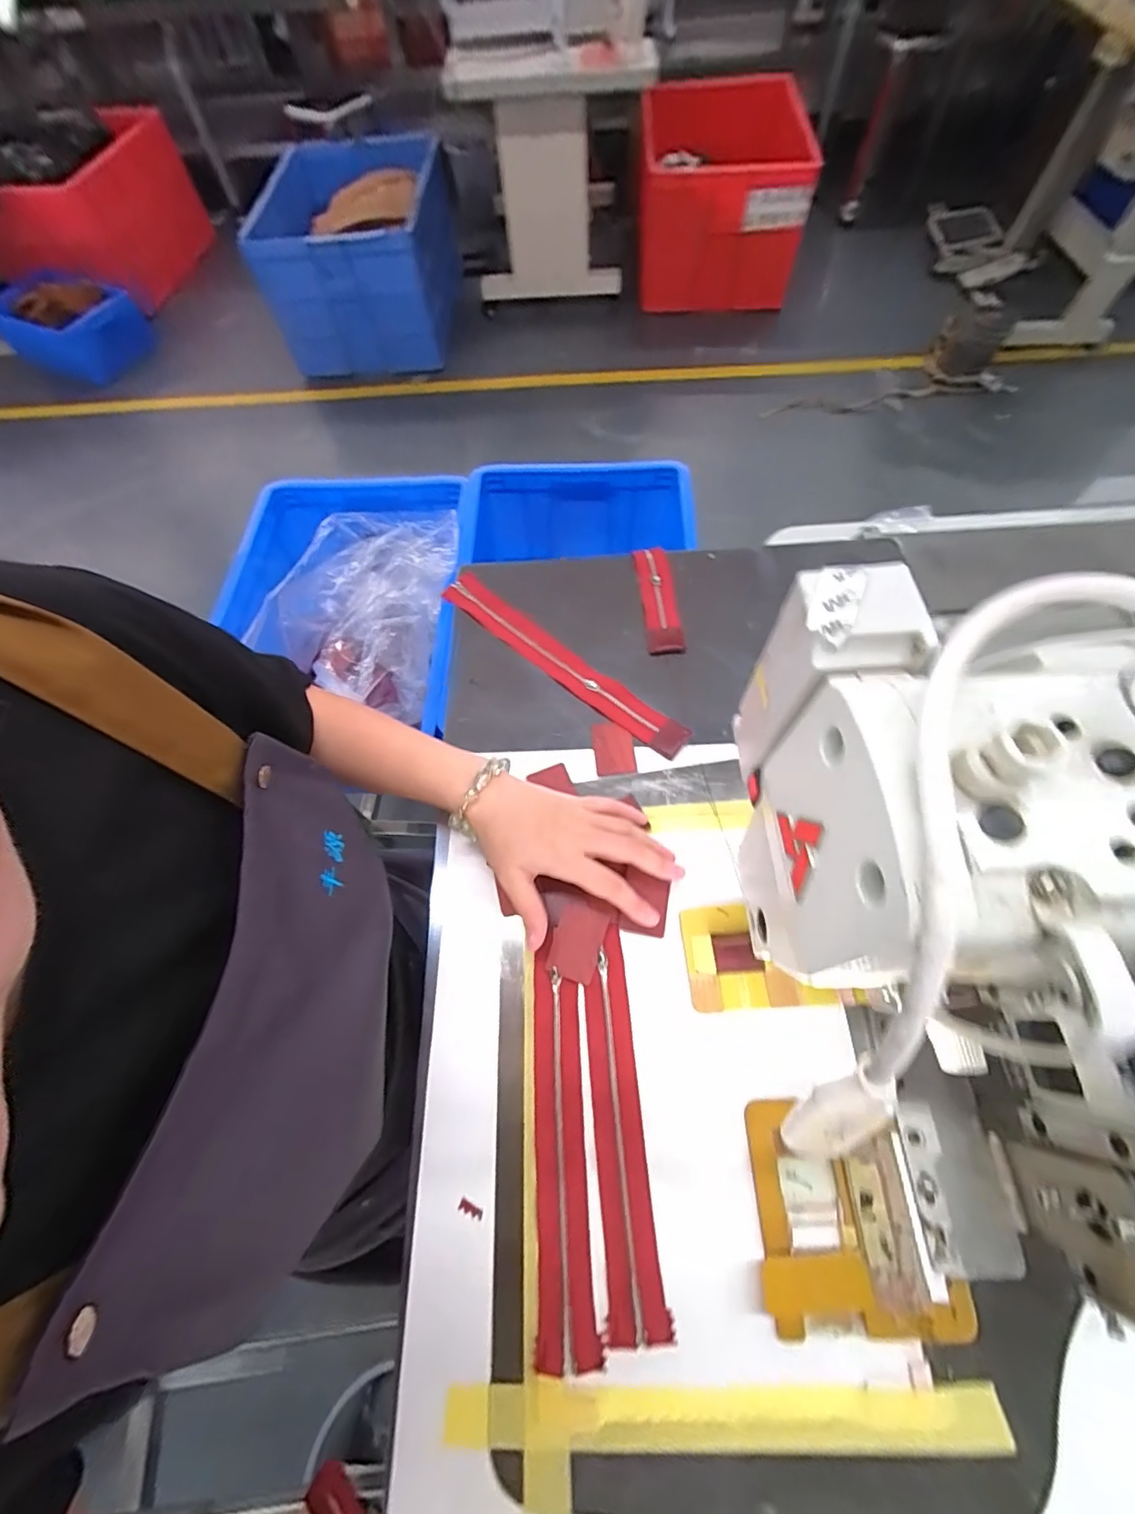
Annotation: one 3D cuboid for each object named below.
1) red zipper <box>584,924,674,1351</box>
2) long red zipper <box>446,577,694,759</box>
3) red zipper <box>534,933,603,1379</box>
[{"bbox_3d":[0.033,0.233,0.352,0.032,0.010,0.221,-7,63,6],"label":"red zipper"},{"bbox_3d":[-0.011,-0.096,0.515,0.295,0.005,0.036,39,72,19],"label":"long red zipper"},{"bbox_3d":[-0.005,0.245,0.349,0.033,0.015,0.220,-4,62,3],"label":"red zipper"}]

